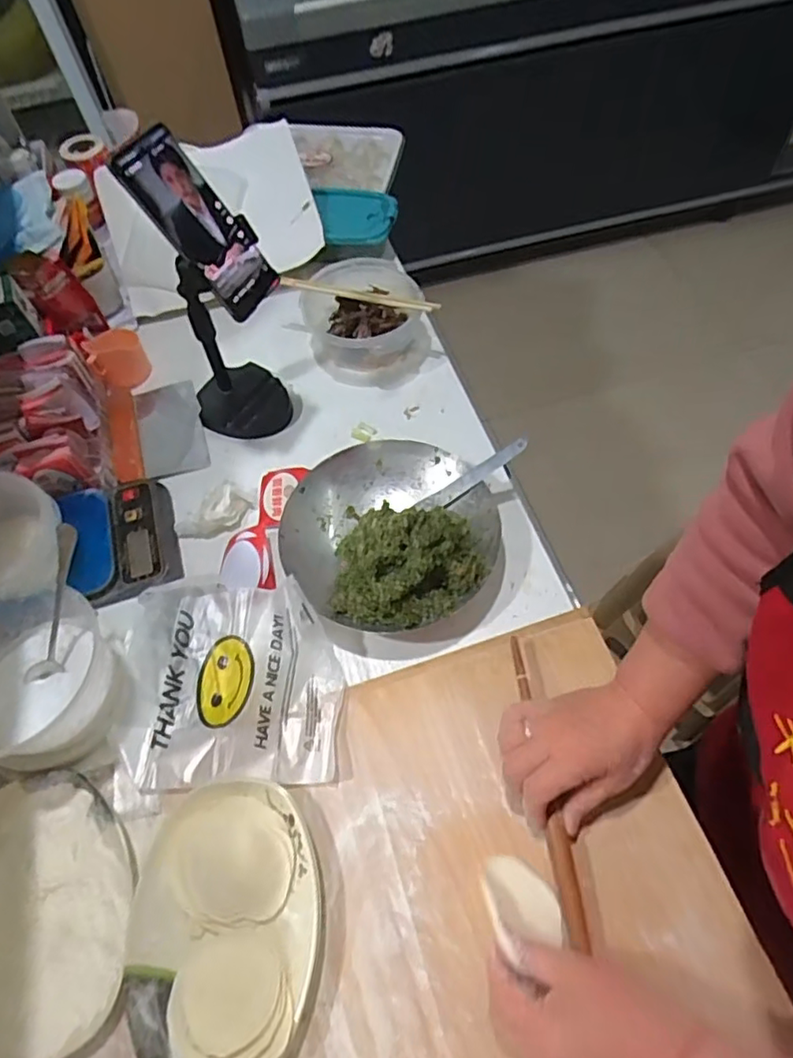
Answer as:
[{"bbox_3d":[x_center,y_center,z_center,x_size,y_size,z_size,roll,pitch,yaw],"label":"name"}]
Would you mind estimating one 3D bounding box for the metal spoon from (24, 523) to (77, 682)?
[{"bbox_3d":[-0.295,0.067,0.524,0.024,0.173,0.020,36,27,22],"label":"metal spoon"}]

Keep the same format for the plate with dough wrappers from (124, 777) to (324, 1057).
[{"bbox_3d":[-0.128,0.298,0.456,0.137,0.031,0.195,-8,58,-1],"label":"plate with dough wrappers"}]

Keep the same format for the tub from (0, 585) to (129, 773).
[{"bbox_3d":[-0.319,0.132,0.529,0.143,0.092,0.131,-2,59,3],"label":"tub"}]

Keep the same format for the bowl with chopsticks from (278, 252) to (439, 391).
[{"bbox_3d":[-0.042,-0.279,0.794,0.155,0.077,0.190,-20,59,-8],"label":"bowl with chopsticks"}]

